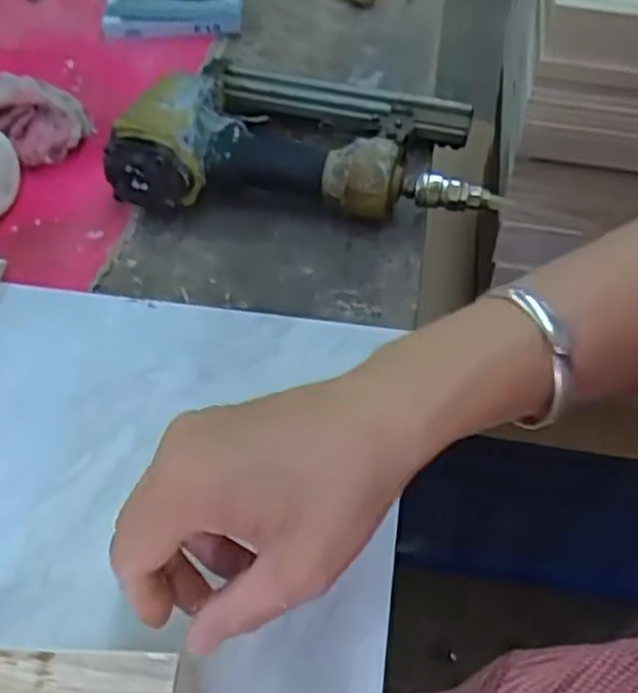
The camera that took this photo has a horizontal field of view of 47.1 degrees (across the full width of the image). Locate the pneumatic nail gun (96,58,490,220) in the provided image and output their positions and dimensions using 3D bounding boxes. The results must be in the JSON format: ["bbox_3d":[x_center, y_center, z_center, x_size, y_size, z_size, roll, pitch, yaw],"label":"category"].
[{"bbox_3d":[-0.005,-0.156,0.532,0.252,0.059,0.156,7,53,4],"label":"pneumatic nail gun"}]

